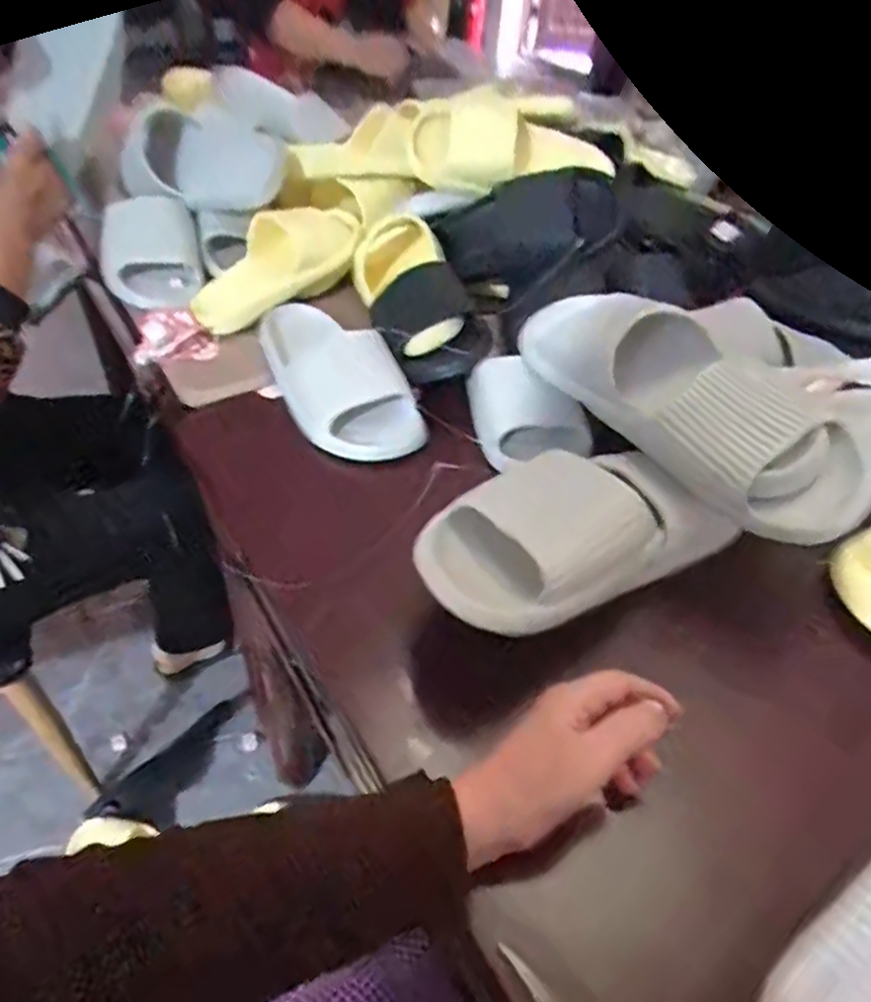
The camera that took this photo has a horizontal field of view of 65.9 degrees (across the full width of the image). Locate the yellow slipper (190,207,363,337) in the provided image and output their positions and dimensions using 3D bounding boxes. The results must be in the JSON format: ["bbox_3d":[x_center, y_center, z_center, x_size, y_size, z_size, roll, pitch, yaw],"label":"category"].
[{"bbox_3d":[-0.192,-0.285,0.801,0.233,0.075,0.102,-39,57,-11],"label":"yellow slipper"}]

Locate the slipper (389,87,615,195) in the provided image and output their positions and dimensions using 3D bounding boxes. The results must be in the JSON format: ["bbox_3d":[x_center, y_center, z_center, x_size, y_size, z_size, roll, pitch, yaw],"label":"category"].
[{"bbox_3d":[0.083,-0.425,0.821,0.234,0.072,0.110,-1,88,-8],"label":"slipper"}]

